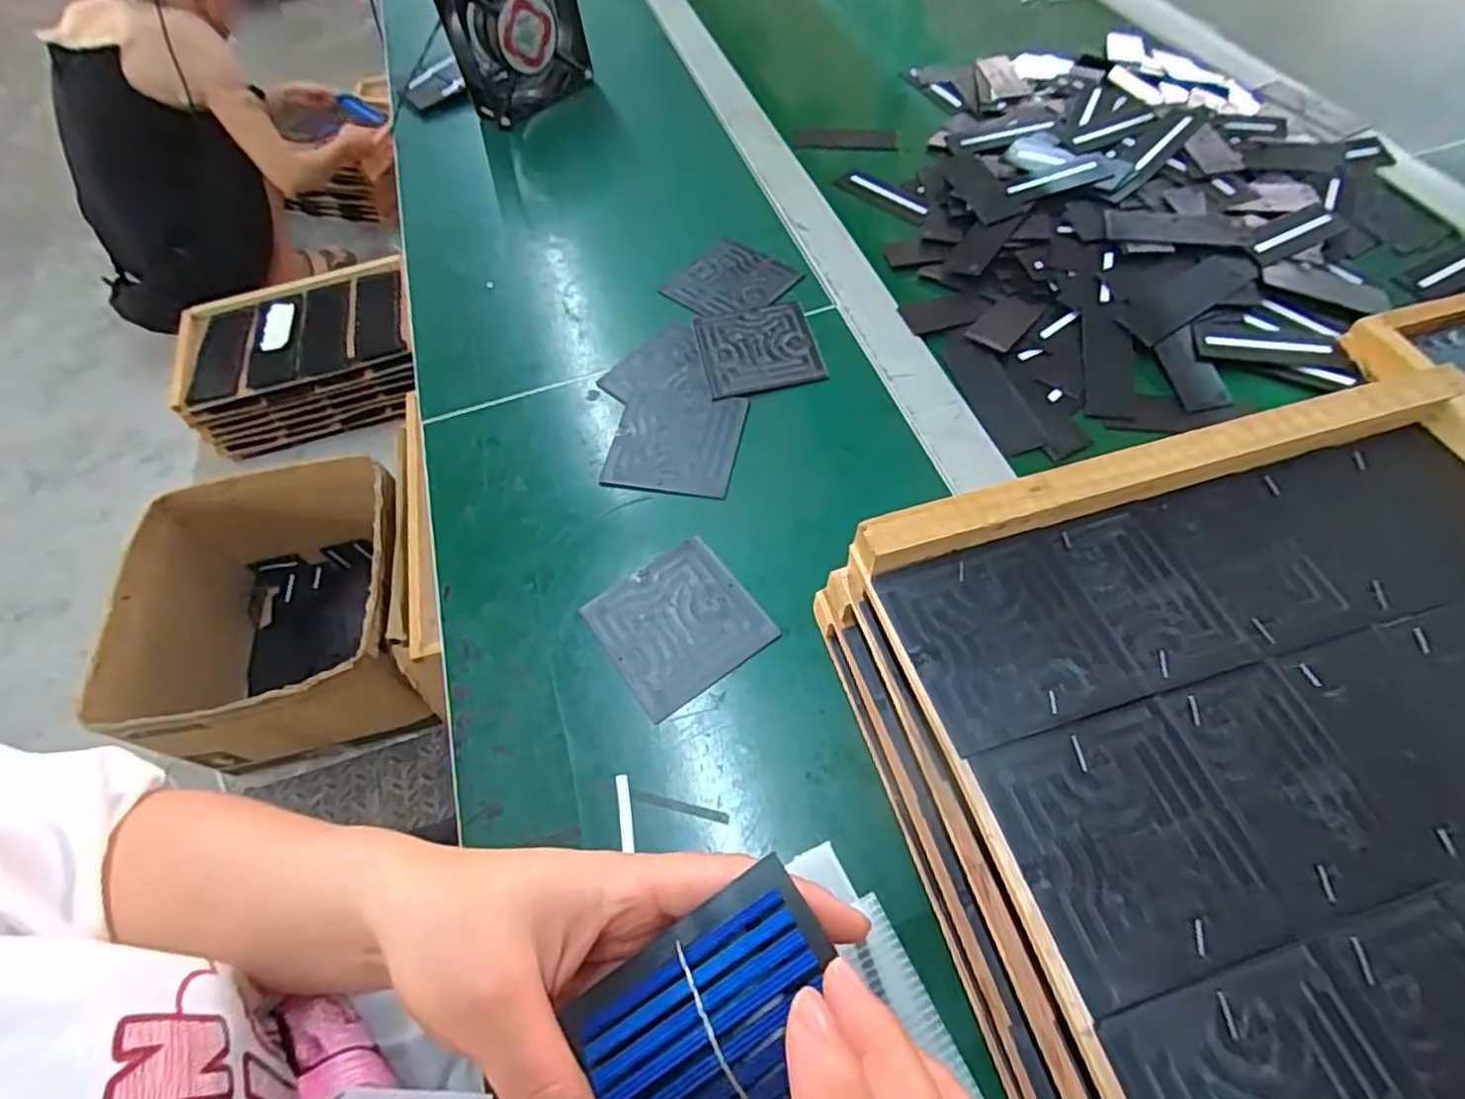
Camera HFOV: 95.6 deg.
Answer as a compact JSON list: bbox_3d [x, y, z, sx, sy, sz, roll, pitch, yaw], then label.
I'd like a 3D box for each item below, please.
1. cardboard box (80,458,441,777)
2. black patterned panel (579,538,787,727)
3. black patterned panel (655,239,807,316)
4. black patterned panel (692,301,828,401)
[{"bbox_3d":[-0.681,0.112,1.027,0.409,0.269,0.385,-15,58,-5],"label":"cardboard box"},{"bbox_3d":[-0.030,0.040,0.358,0.078,0.005,0.078,-34,61,-15],"label":"black patterned panel"},{"bbox_3d":[-0.003,-0.200,0.496,0.078,0.004,0.080,34,67,23],"label":"black patterned panel"},{"bbox_3d":[0.017,-0.140,0.458,0.078,0.004,0.078,-12,58,-3],"label":"black patterned panel"}]

